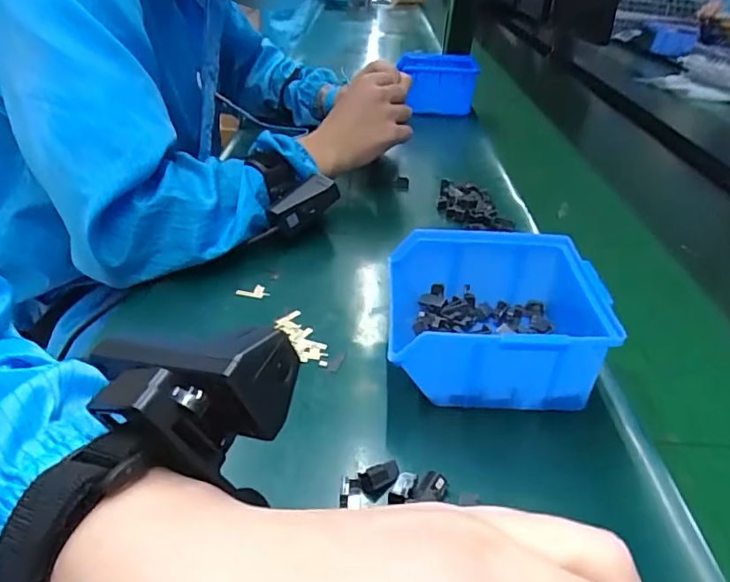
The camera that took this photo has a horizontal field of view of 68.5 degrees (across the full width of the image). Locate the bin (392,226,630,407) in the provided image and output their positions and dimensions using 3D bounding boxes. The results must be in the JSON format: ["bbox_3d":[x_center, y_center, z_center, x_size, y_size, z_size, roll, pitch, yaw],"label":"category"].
[{"bbox_3d":[0.093,0.020,0.364,0.149,0.071,0.125,4,34,-2],"label":"bin"}]

